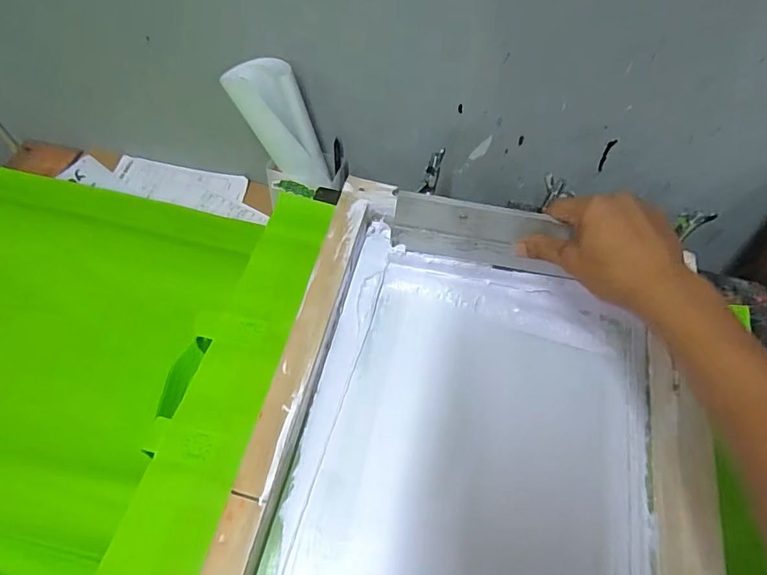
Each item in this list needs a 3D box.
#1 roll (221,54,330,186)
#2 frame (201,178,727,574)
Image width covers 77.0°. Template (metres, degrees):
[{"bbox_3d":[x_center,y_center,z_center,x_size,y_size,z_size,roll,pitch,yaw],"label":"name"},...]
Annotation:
[{"bbox_3d":[-0.118,-0.195,0.600,0.061,0.179,0.052,13,59,35],"label":"roll"},{"bbox_3d":[0.081,0.128,0.394,0.353,0.057,0.436,12,62,6],"label":"frame"}]

